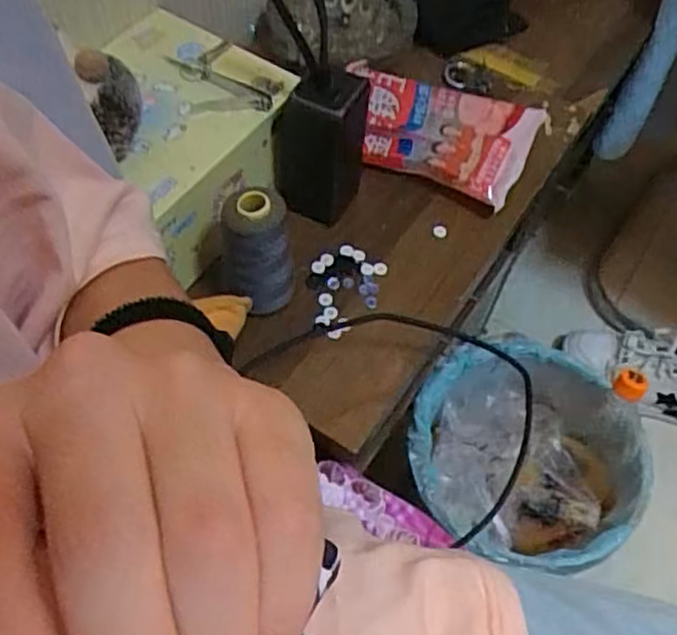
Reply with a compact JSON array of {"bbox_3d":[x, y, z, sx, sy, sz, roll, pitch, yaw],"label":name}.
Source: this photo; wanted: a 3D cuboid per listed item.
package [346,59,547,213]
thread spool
[{"bbox_3d":[0.086,-0.166,0.632,0.179,0.046,0.100,16,59,7],"label":"package"},{"bbox_3d":[-0.061,-0.047,0.517,0.050,0.094,0.046,1,58,-2],"label":"thread spool"}]

